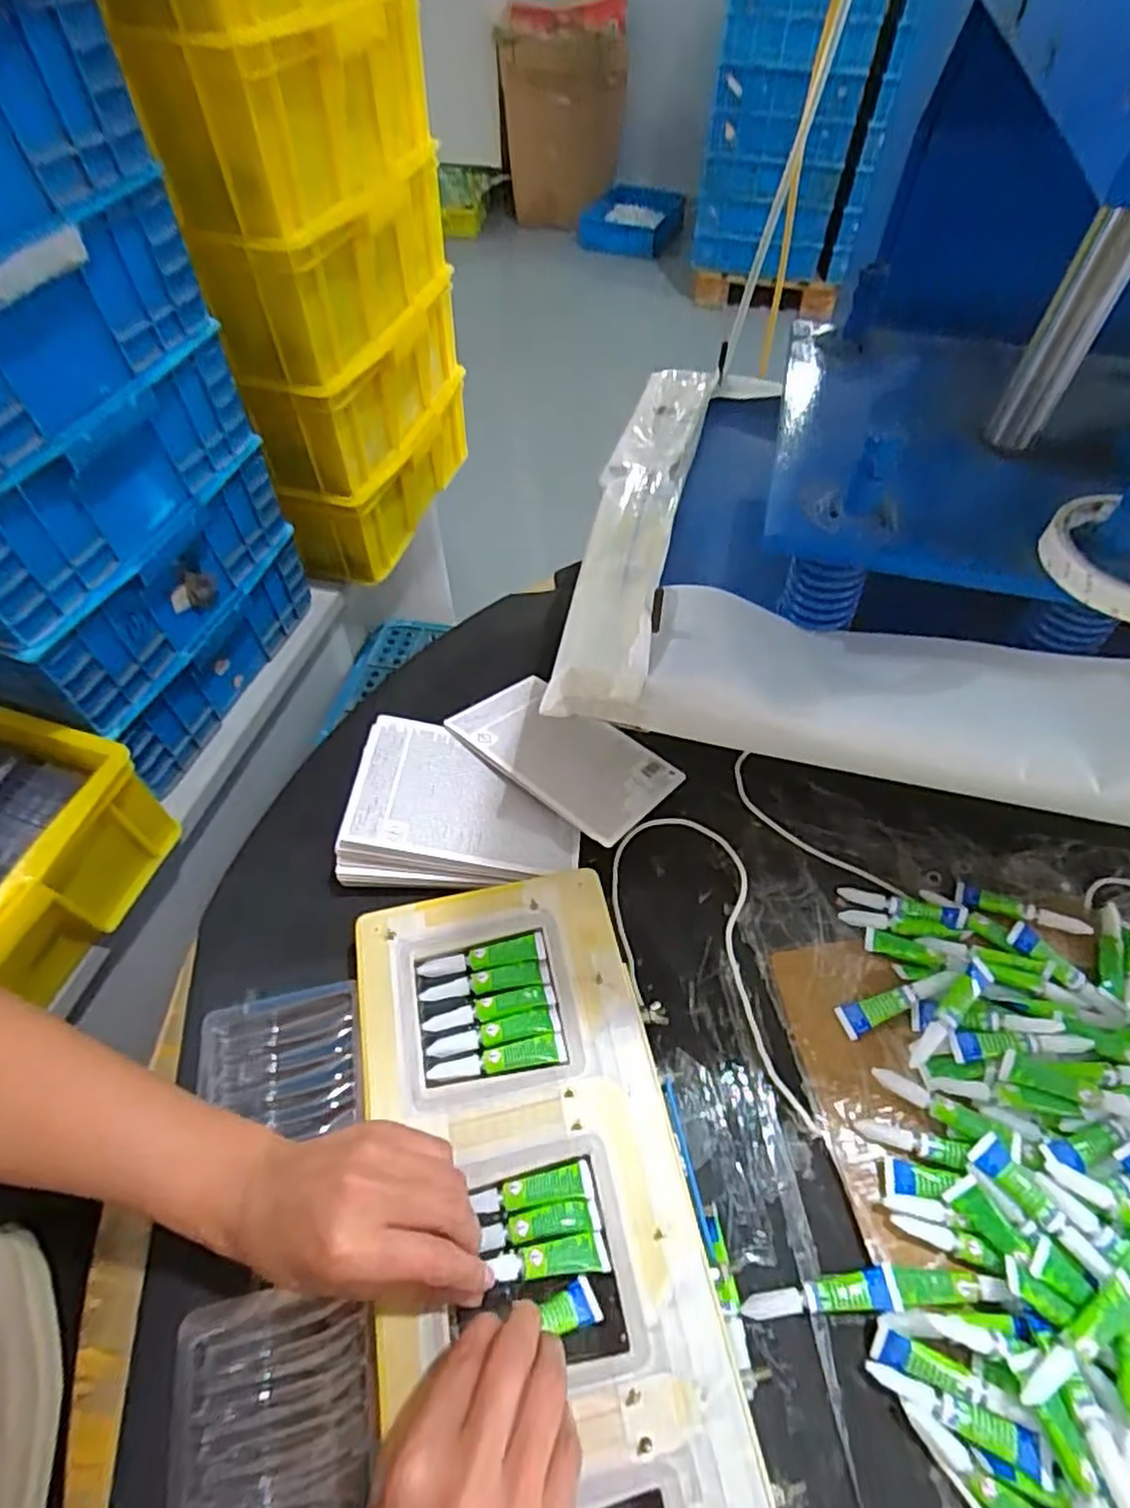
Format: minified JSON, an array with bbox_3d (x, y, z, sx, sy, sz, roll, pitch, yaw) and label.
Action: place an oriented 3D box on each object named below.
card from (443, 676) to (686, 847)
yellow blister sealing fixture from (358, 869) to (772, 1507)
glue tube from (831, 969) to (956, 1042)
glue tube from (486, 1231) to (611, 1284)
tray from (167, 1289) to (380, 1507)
[{"bbox_3d":[0.000,-0.003,0.567,0.168,0.010,0.112,34,44,20],"label":"card"},{"bbox_3d":[-0.010,0.263,0.365,0.165,0.026,0.420,-12,56,-9],"label":"yellow blister sealing fixture"},{"bbox_3d":[0.218,0.161,0.461,0.079,0.008,0.020,-24,57,2],"label":"glue tube"},{"bbox_3d":[-0.007,0.258,0.360,0.062,0.010,0.017,8,51,-23],"label":"glue tube"},{"bbox_3d":[-0.146,0.332,0.353,0.097,0.011,0.102,-11,55,-8],"label":"tray"}]

